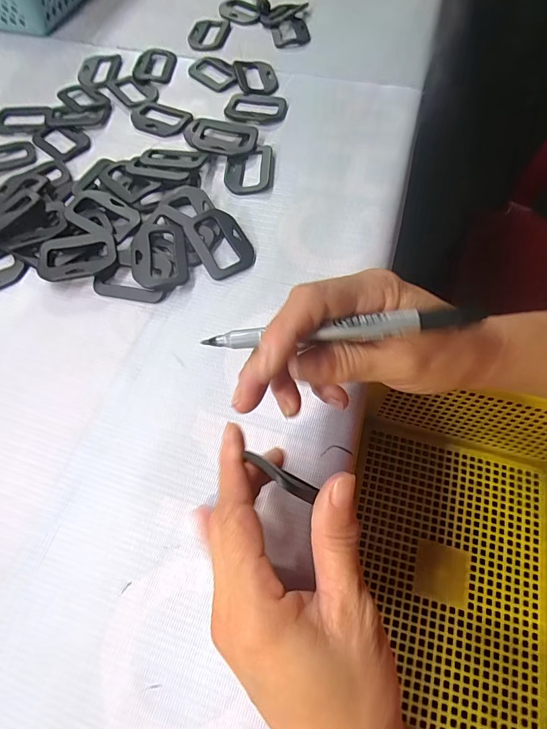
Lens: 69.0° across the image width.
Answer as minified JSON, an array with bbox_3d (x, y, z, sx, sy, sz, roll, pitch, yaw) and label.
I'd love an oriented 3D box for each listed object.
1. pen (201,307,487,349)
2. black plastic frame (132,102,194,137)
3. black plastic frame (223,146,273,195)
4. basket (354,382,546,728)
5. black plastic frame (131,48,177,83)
[{"bbox_3d":[0.028,-0.015,0.179,0.119,0.007,0.009,-5,63,10],"label":"pen"},{"bbox_3d":[-0.118,-0.249,0.404,0.064,0.006,0.038,19,66,12],"label":"black plastic frame"},{"bbox_3d":[-0.022,-0.179,0.364,0.044,0.006,0.059,0,64,3],"label":"black plastic frame"},{"bbox_3d":[0.167,0.175,0.313,0.199,0.103,0.286,12,65,8],"label":"basket"},{"bbox_3d":[-0.132,-0.334,0.446,0.040,0.010,0.059,2,64,4],"label":"black plastic frame"}]

